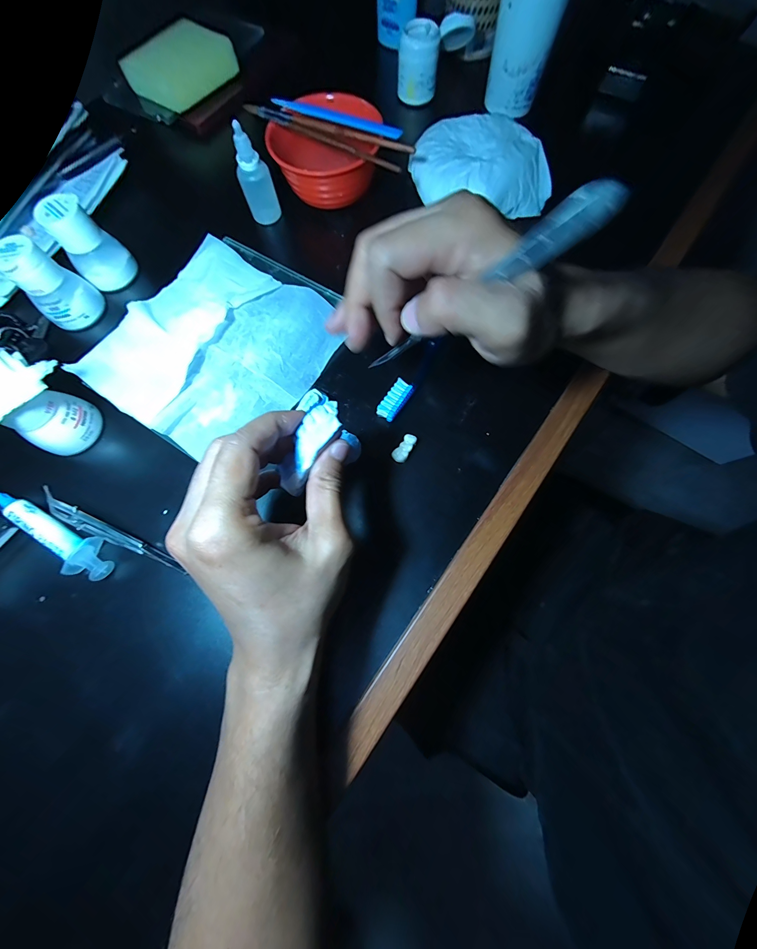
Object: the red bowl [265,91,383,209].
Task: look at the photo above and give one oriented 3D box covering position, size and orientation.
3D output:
[{"bbox_3d":[-0.053,-0.318,0.319,0.106,0.043,0.085,6,75,2],"label":"red bowl"}]

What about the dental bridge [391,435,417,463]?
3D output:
[{"bbox_3d":[0.021,-0.022,0.266,0.012,0.007,0.024,32,77,9],"label":"dental bridge"}]

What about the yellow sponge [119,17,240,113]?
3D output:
[{"bbox_3d":[-0.225,-0.473,0.372,0.111,0.028,0.075,-43,78,-10],"label":"yellow sponge"}]

